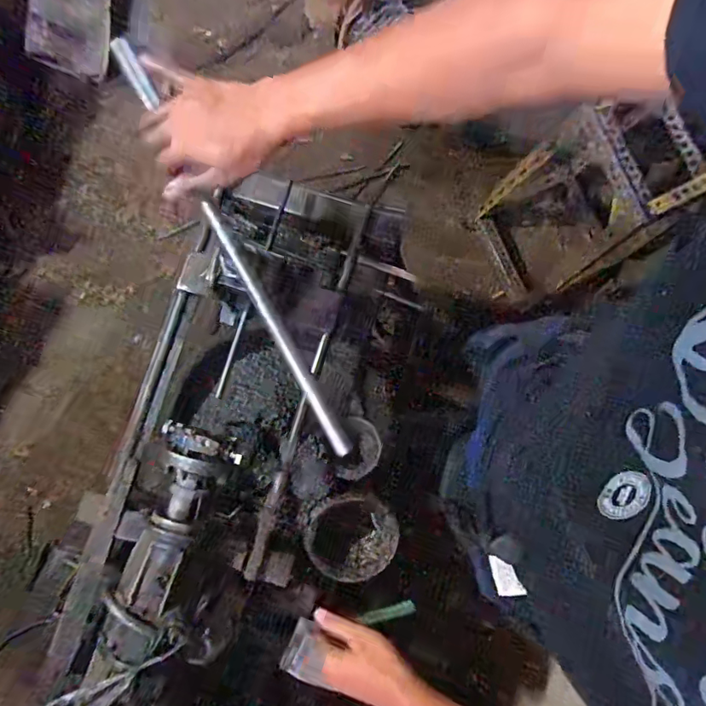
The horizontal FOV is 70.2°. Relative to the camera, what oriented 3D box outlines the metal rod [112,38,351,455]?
[{"bbox_3d":[-0.125,-0.110,0.494,0.021,0.017,0.467,-29,84,-4],"label":"metal rod"}]

